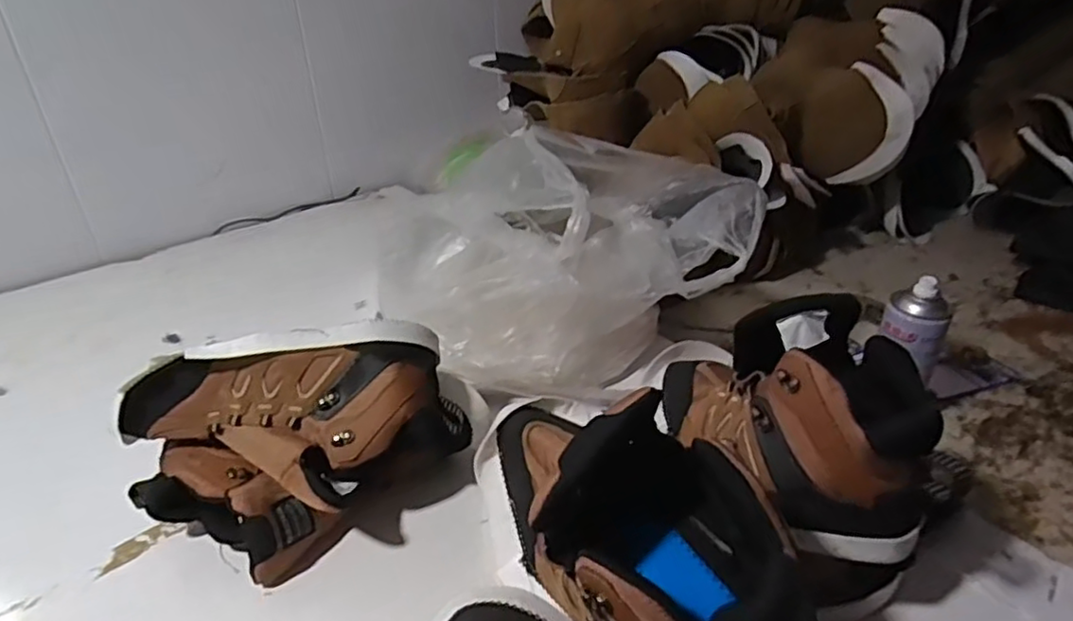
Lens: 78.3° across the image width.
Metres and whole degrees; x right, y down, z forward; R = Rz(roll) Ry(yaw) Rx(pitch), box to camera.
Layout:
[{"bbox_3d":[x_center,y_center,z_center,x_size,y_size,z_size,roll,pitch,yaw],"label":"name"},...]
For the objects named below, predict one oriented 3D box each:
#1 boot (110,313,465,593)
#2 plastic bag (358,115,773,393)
[{"bbox_3d":[-0.199,0.122,0.566,0.284,0.167,0.127,-10,33,-14],"label":"boot"},{"bbox_3d":[0.012,-0.082,0.788,0.351,0.223,0.391,-14,34,-19],"label":"plastic bag"}]

